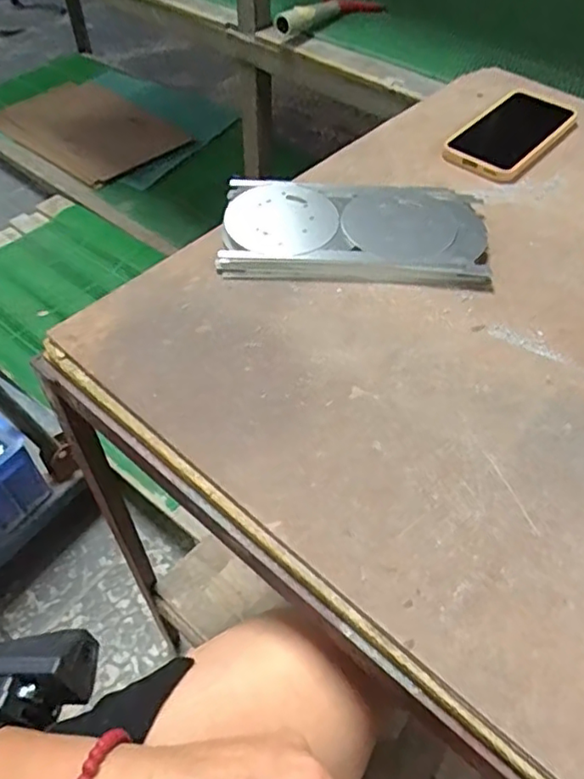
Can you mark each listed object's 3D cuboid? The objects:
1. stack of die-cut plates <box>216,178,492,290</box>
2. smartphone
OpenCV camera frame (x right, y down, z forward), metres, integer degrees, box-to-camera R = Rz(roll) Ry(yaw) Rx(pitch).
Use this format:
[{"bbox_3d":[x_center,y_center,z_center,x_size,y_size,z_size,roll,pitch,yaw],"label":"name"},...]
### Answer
[{"bbox_3d":[0.053,-0.139,0.515,0.218,0.022,0.117,3,53,1],"label":"stack of die-cut plates"},{"bbox_3d":[0.227,-0.267,0.626,0.083,0.010,0.162,35,60,23],"label":"smartphone"}]

